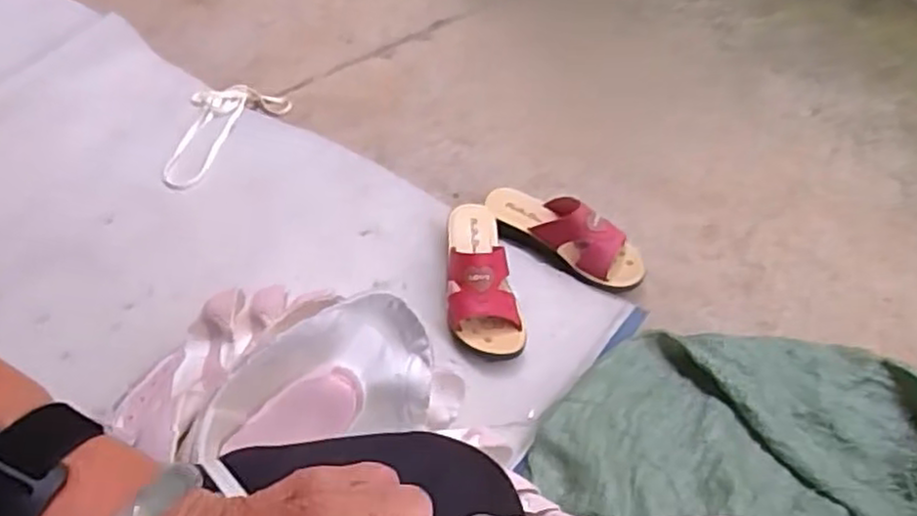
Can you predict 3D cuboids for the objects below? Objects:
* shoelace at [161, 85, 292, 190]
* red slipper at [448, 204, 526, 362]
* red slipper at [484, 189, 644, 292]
[{"bbox_3d":[-0.381,-0.199,1.092,0.136,0.015,0.245,27,53,18],"label":"shoelace"},{"bbox_3d":[0.022,0.016,0.876,0.086,0.084,0.221,-8,52,-5],"label":"red slipper"},{"bbox_3d":[0.139,-0.039,0.934,0.226,0.084,0.076,30,58,22],"label":"red slipper"}]

